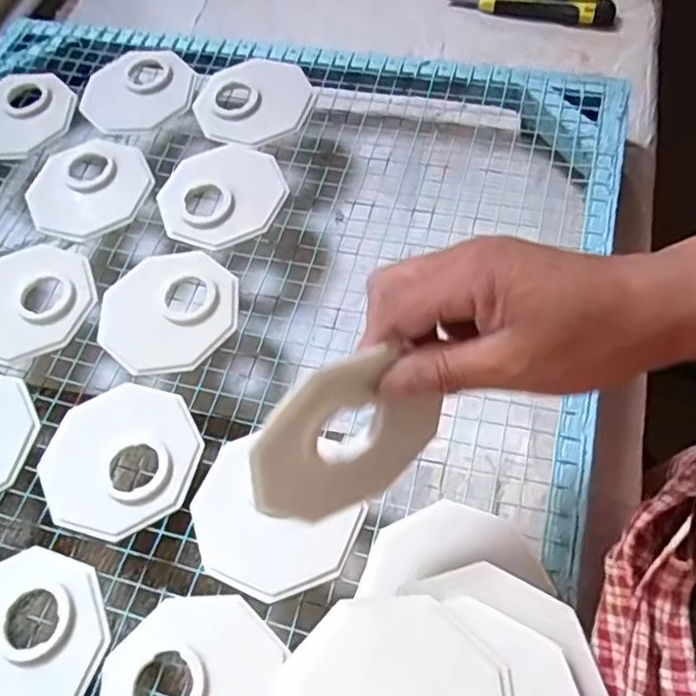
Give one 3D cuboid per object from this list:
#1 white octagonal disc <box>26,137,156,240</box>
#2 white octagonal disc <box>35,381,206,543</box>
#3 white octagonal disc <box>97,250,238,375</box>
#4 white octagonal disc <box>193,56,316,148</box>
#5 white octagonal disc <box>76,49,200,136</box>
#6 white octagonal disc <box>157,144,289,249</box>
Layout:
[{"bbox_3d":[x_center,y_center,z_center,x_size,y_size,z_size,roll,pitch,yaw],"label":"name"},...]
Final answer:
[{"bbox_3d":[-0.214,-0.136,0.533,0.099,0.014,0.106,10,62,10],"label":"white octagonal disc"},{"bbox_3d":[-0.147,0.070,0.413,0.099,0.005,0.098,-31,63,-13],"label":"white octagonal disc"},{"bbox_3d":[-0.132,-0.029,0.466,0.099,0.005,0.099,-6,60,1],"label":"white octagonal disc"},{"bbox_3d":[-0.083,-0.220,0.565,0.102,0.011,0.102,-19,61,-6],"label":"white octagonal disc"},{"bbox_3d":[-0.192,-0.238,0.584,0.096,0.012,0.096,0,60,4],"label":"white octagonal disc"},{"bbox_3d":[-0.102,-0.124,0.514,0.099,0.009,0.094,-23,61,-8],"label":"white octagonal disc"}]

